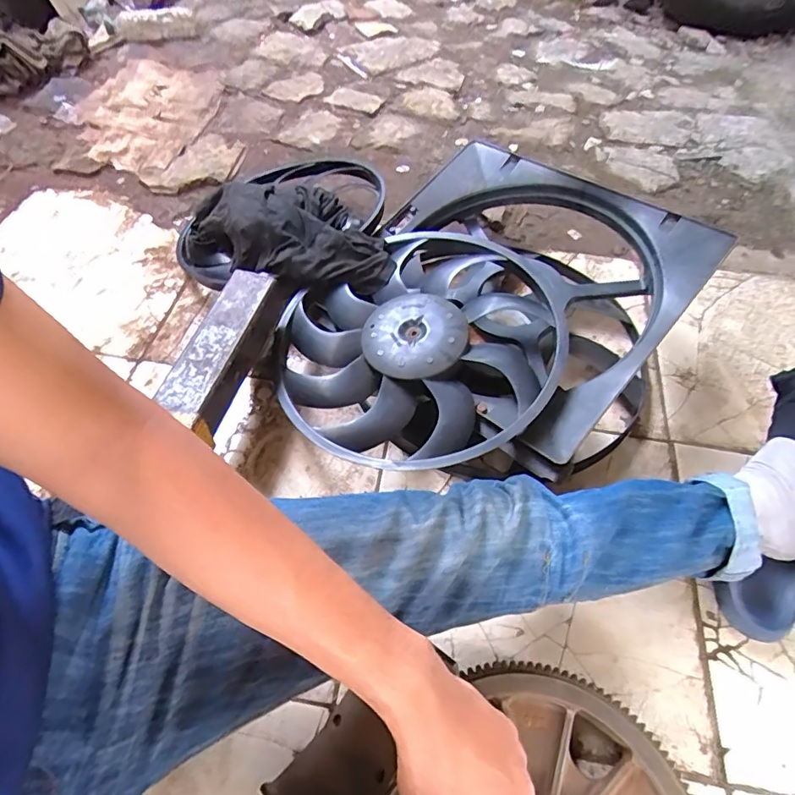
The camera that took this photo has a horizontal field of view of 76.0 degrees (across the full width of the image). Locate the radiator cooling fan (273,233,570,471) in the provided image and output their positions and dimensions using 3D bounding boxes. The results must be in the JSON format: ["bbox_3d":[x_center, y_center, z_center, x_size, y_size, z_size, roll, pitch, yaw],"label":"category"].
[{"bbox_3d":[0.026,-0.079,0.717,0.384,0.101,0.400,0,55,0],"label":"radiator cooling fan"}]

